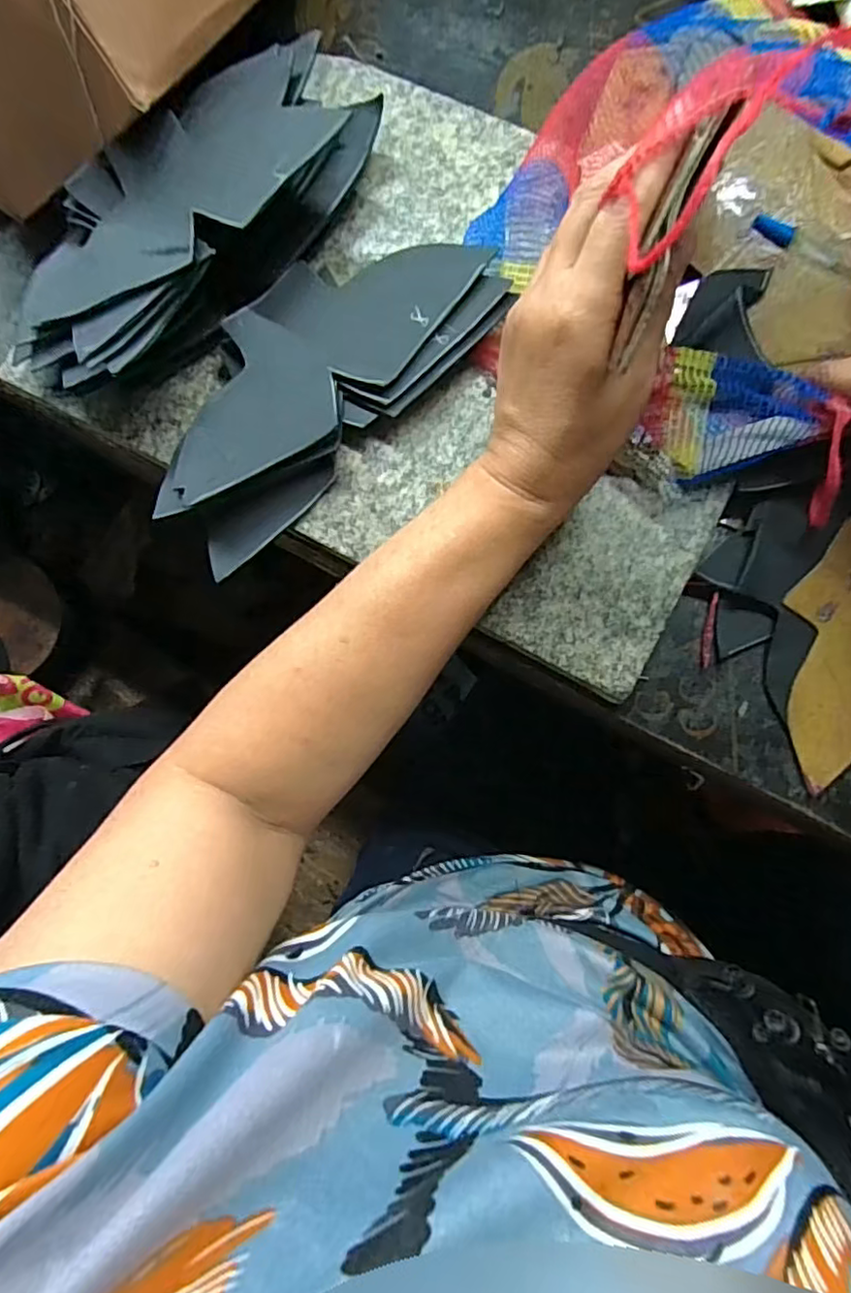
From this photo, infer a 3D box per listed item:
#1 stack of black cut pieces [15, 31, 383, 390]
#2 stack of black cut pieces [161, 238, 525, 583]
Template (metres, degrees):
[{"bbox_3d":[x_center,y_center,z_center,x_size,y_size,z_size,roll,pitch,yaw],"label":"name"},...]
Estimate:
[{"bbox_3d":[-0.123,-0.228,0.322,0.098,0.048,0.229,43,88,7],"label":"stack of black cut pieces"},{"bbox_3d":[-0.062,-0.146,0.323,0.207,0.024,0.096,-42,83,-1],"label":"stack of black cut pieces"}]

